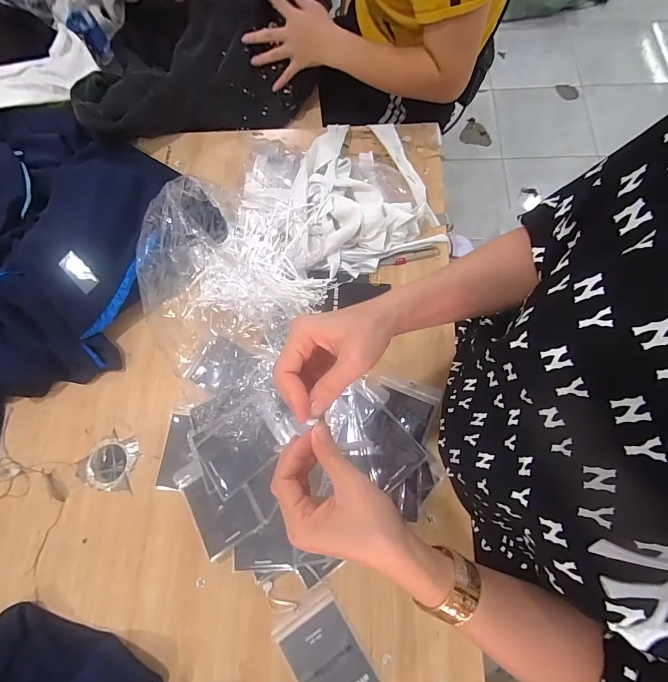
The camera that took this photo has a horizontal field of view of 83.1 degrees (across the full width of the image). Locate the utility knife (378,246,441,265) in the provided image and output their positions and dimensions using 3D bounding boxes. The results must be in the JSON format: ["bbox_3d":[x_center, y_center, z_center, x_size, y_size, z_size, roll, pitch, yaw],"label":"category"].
[{"bbox_3d":[0.121,-0.137,0.607,0.098,0.004,0.020,-13,97,-2],"label":"utility knife"}]

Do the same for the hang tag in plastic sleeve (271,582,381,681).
[{"bbox_3d":[-0.012,0.374,0.451,0.081,0.004,0.120,-33,74,-9],"label":"hang tag in plastic sleeve"}]

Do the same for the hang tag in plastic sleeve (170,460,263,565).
[{"bbox_3d":[-0.156,0.210,0.504,0.084,0.008,0.132,-41,67,-1],"label":"hang tag in plastic sleeve"}]

